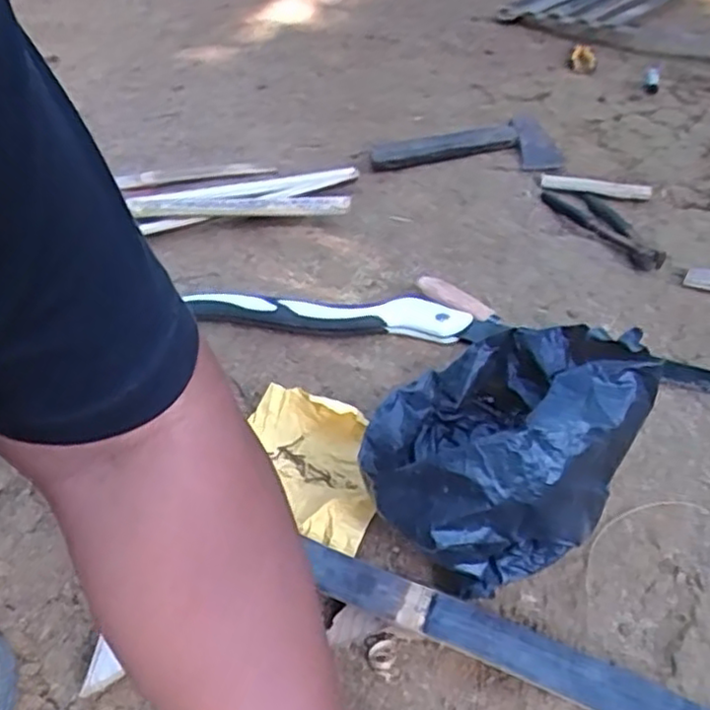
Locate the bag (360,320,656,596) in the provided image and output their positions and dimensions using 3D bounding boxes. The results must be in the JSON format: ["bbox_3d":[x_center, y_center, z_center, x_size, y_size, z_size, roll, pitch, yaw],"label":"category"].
[{"bbox_3d":[0.091,0.058,0.488,0.167,0.135,0.168,27,49,32],"label":"bag"}]

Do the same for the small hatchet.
[{"bbox_3d":[0.146,-0.281,0.943,0.248,0.052,0.064,3,40,9],"label":"small hatchet"}]

